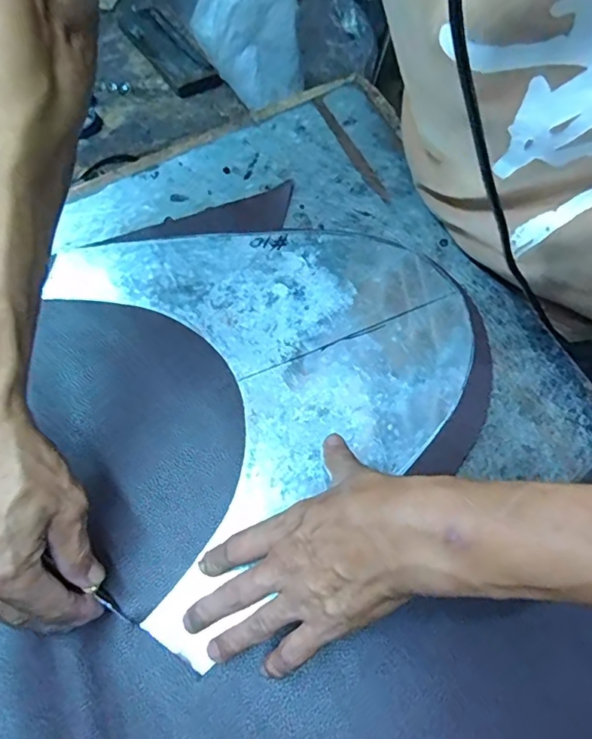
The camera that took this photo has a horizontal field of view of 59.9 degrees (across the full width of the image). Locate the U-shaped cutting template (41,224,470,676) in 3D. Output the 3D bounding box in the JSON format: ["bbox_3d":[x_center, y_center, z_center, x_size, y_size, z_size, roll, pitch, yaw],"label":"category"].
[{"bbox_3d":[-0.009,-0.006,0.411,0.296,0.006,0.315,-22,70,-9],"label":"U-shaped cutting template"}]

